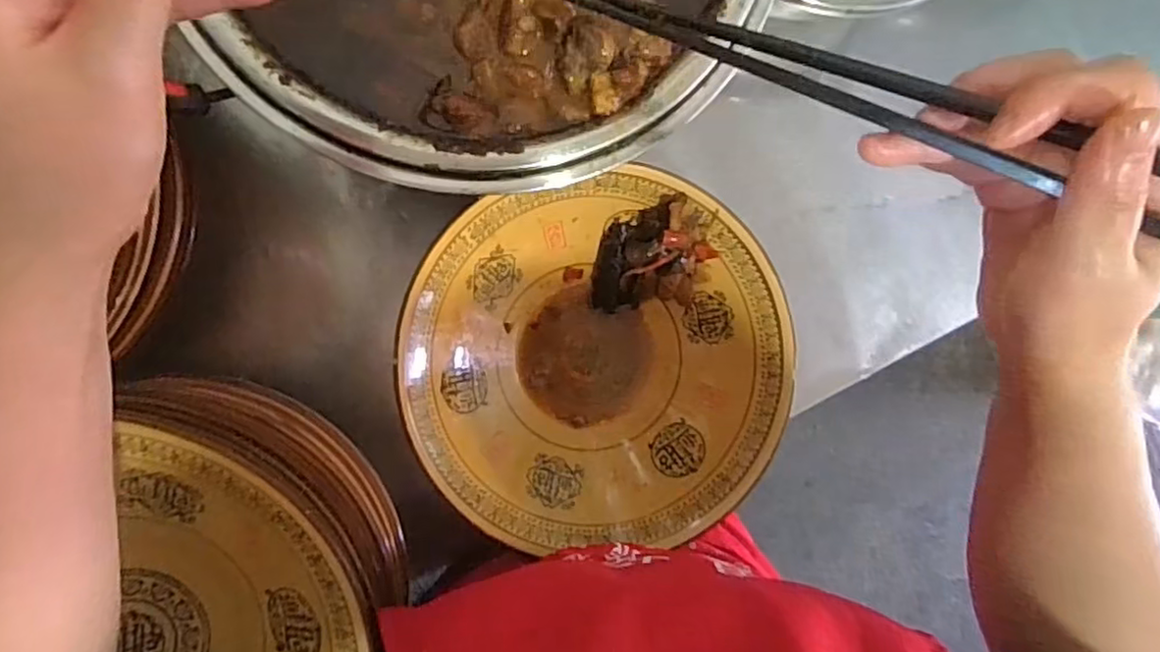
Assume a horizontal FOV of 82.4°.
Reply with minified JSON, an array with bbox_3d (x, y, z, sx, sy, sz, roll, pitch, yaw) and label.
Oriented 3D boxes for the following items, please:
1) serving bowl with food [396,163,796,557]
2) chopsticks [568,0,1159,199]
[{"bbox_3d":[0.010,0.022,0.440,0.235,0.067,0.225,-2,93,-7],"label":"serving bowl with food"},{"bbox_3d":[0.084,-0.088,0.231,0.227,0.016,0.016,30,89,24],"label":"chopsticks"}]

